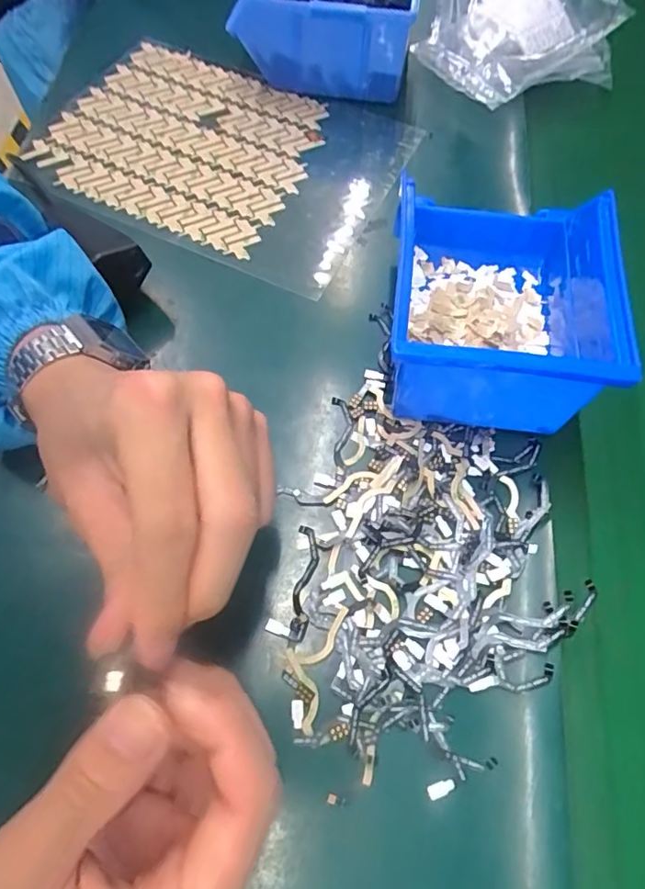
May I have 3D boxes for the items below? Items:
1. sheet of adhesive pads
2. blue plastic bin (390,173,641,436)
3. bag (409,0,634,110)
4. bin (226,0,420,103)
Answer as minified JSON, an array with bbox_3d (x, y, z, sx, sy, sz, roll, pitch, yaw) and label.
[{"bbox_3d":[-0.076,-0.212,0.396,0.248,0.005,0.184,23,65,8],"label":"sheet of adhesive pads"},{"bbox_3d":[0.089,-0.078,0.296,0.105,0.077,0.133,8,64,1],"label":"blue plastic bin"},{"bbox_3d":[0.146,-0.347,0.450,0.155,0.051,0.155,-26,68,-15],"label":"bag"},{"bbox_3d":[0.004,-0.336,0.425,0.137,0.067,0.134,15,64,4],"label":"bin"}]

